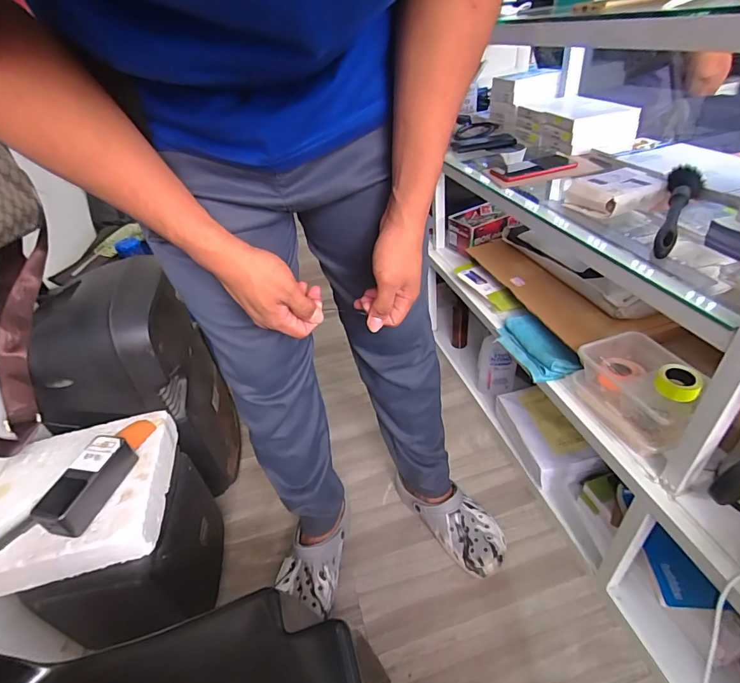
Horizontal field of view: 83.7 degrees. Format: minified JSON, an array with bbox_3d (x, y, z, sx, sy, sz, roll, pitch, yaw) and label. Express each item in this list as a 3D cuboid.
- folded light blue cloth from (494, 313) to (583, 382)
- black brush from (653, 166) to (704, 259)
[{"bbox_3d":[0.311,0.011,0.781,0.079,0.020,0.187,-41,34,11],"label":"folded light blue cloth"},{"bbox_3d":[0.448,-0.193,0.599,0.049,0.038,0.256,18,44,29],"label":"black brush"}]

